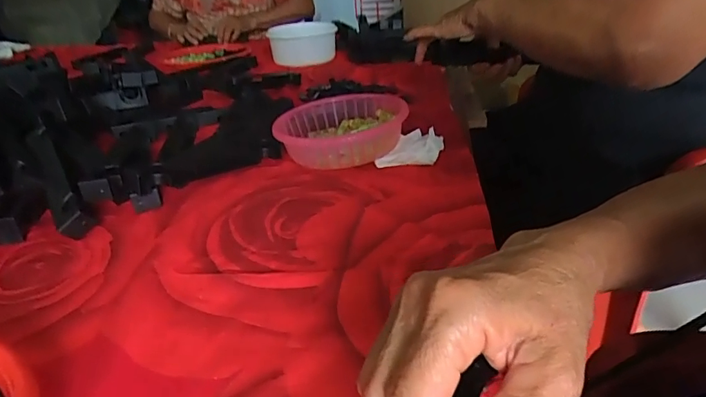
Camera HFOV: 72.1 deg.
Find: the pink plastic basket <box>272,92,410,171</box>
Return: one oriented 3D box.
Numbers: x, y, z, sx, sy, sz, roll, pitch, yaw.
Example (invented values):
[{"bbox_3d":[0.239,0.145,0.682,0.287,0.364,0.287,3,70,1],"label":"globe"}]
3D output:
[{"bbox_3d":[-0.012,-0.087,0.637,0.162,0.055,0.171,3,29,12],"label":"pink plastic basket"}]

